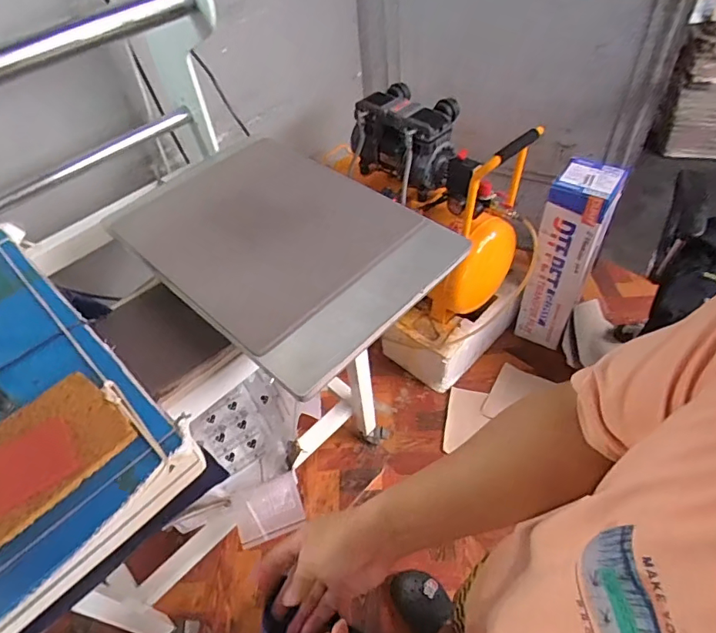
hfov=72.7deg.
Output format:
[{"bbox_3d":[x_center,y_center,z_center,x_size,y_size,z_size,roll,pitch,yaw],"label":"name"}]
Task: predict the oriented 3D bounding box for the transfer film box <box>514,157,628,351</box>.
[{"bbox_3d":[0.656,-0.168,1.556,0.165,0.634,0.159,25,56,24],"label":"transfer film box"}]

